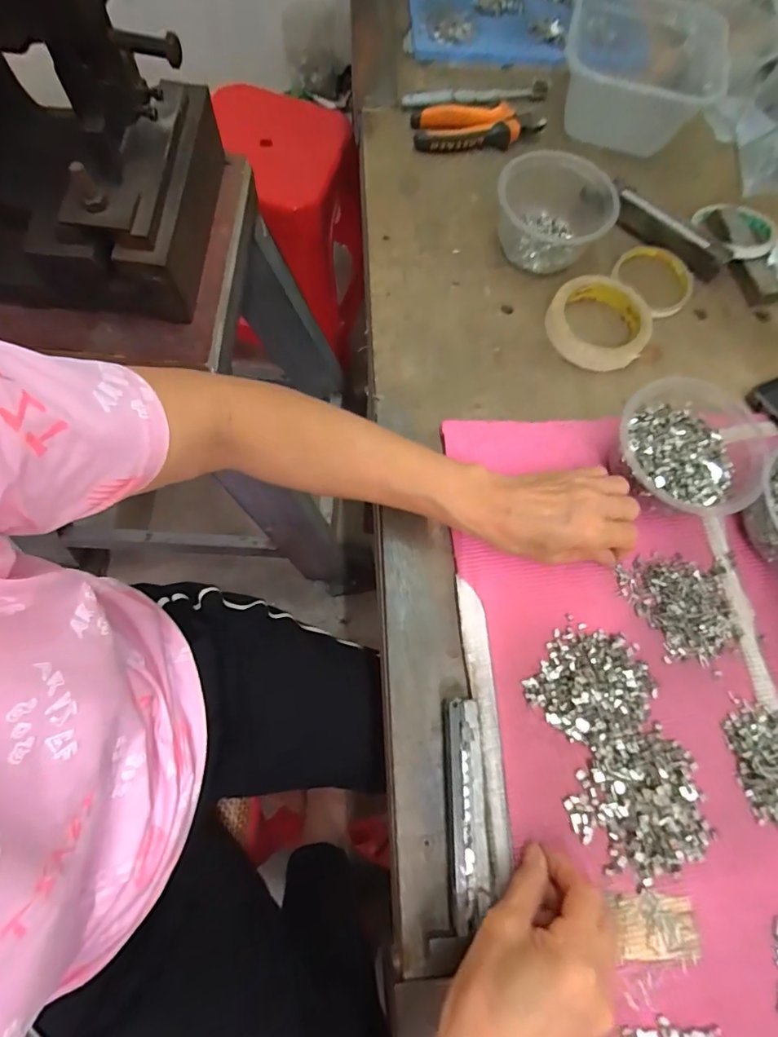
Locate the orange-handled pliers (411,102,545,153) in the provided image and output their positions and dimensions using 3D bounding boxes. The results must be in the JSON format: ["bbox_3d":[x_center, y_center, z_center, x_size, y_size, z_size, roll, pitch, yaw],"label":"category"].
[{"bbox_3d":[0.100,-0.446,0.553,0.144,0.028,0.056,-4,72,-3],"label":"orange-handled pliers"}]

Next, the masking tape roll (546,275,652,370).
[{"bbox_3d":[0.208,-0.193,0.478,0.101,0.021,0.096,0,71,-1],"label":"masking tape roll"}]

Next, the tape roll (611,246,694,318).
[{"bbox_3d":[0.285,-0.256,0.516,0.084,0.011,0.084,0,71,-1],"label":"tape roll"}]

